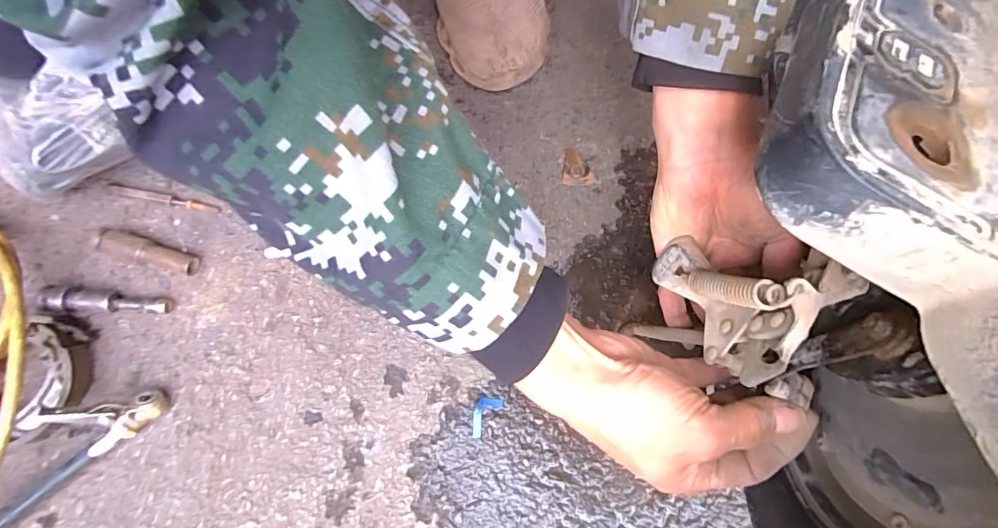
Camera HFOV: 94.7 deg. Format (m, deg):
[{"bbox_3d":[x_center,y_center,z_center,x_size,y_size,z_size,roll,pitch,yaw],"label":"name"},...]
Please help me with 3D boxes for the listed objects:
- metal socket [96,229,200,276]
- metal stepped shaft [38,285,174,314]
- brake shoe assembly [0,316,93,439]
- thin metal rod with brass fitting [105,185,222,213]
[{"bbox_3d":[-0.298,-0.010,0.393,0.078,0.017,0.019,19,63,-10],"label":"metal socket"},{"bbox_3d":[-0.321,0.030,0.378,0.090,0.017,0.017,7,61,-14],"label":"metal stepped shaft"},{"bbox_3d":[-0.366,0.088,0.347,0.088,0.040,0.088,-20,63,-8],"label":"brake shoe assembly"},{"bbox_3d":[-0.302,-0.058,0.415,0.096,0.009,0.010,11,62,-6],"label":"thin metal rod with brass fitting"}]

